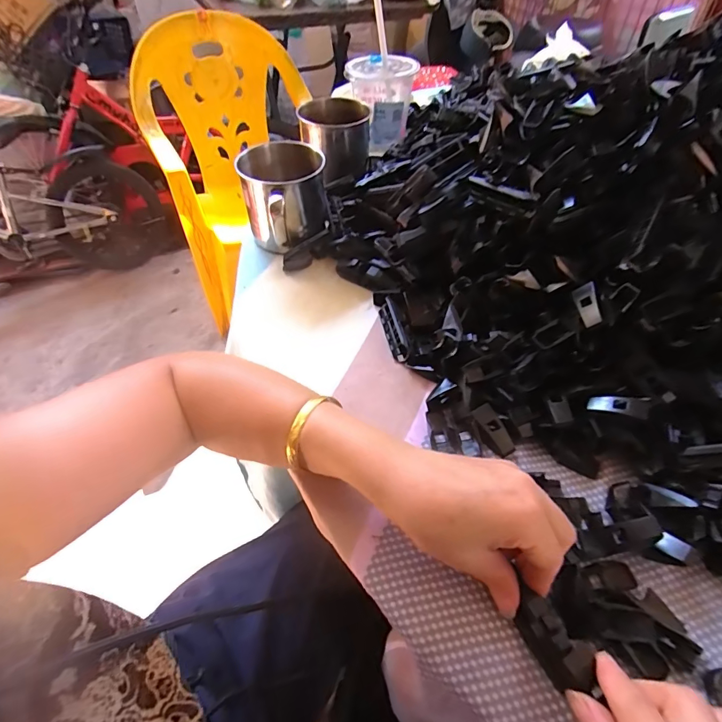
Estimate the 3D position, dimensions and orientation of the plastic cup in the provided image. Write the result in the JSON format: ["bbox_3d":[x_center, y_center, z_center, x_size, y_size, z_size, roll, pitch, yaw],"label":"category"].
[{"bbox_3d":[0.028,-0.357,0.585,0.090,0.098,0.103,8,51,6],"label":"plastic cup"}]

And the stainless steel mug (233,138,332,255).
[{"bbox_3d":[-0.083,-0.178,0.474,0.089,0.086,0.111,-8,51,-6],"label":"stainless steel mug"}]

